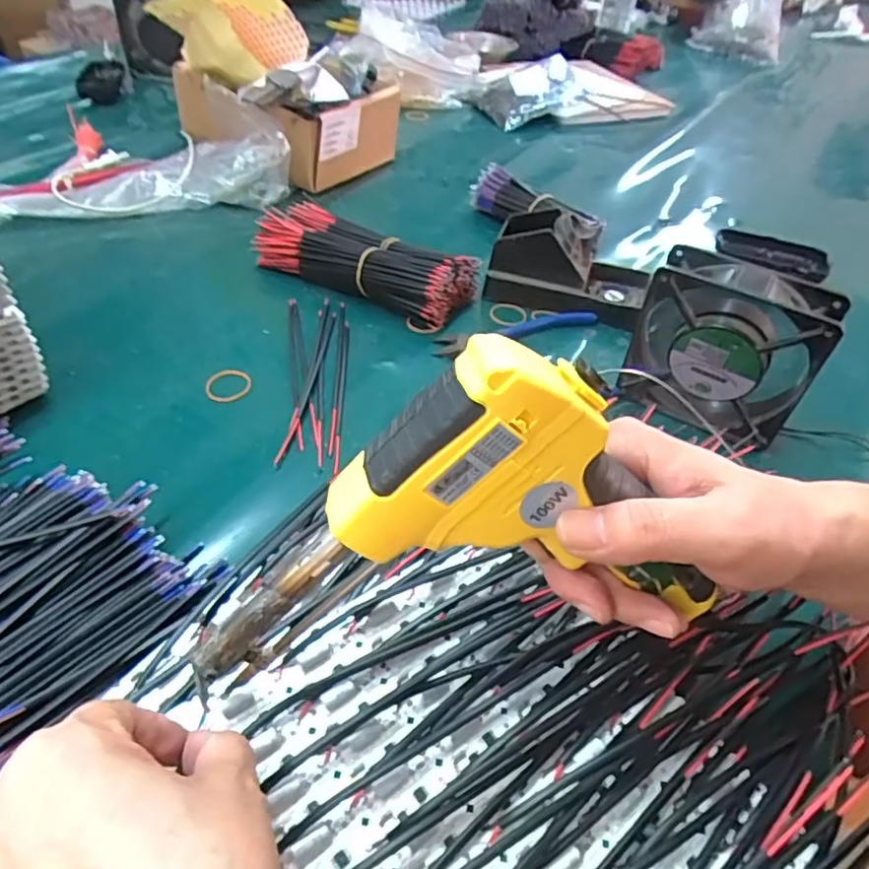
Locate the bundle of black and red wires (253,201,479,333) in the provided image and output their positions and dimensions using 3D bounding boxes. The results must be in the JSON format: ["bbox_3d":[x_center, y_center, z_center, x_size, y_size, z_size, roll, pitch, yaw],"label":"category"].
[{"bbox_3d":[-0.066,-0.163,0.582,0.202,0.047,0.077,25,47,19],"label":"bundle of black and red wires"}]

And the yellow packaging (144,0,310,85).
[{"bbox_3d":[-0.213,-0.411,0.639,0.148,0.099,0.066,15,45,9],"label":"yellow packaging"}]

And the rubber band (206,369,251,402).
[{"bbox_3d":[-0.158,-0.039,0.480,0.032,0.004,0.034,8,44,2],"label":"rubber band"}]

